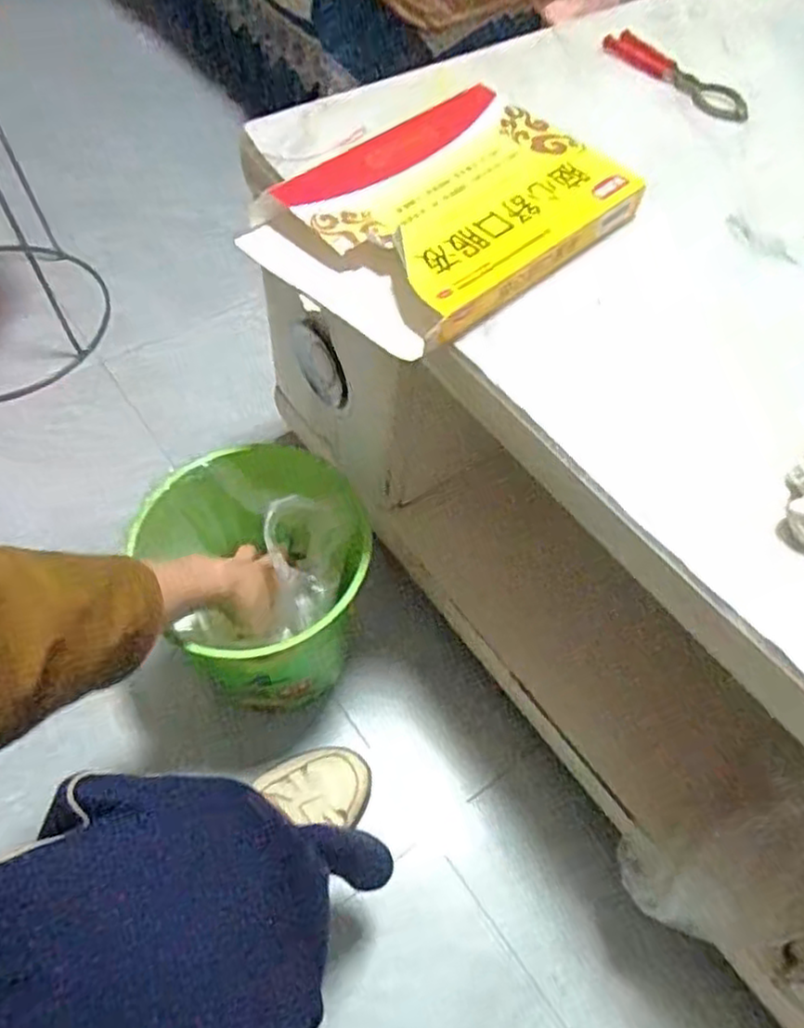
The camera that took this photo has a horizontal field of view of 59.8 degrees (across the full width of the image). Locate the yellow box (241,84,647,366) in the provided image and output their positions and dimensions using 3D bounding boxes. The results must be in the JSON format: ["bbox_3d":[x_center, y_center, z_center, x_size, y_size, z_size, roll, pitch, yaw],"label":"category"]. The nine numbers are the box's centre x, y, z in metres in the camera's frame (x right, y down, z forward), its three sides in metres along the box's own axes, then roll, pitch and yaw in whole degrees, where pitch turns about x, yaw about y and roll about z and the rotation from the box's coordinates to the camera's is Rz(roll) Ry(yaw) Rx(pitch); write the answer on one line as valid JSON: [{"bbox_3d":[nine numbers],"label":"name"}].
[{"bbox_3d":[0.033,-0.233,0.535,0.257,0.032,0.183,-37,66,-23],"label":"yellow box"}]

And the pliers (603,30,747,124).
[{"bbox_3d":[0.271,-0.434,0.689,0.046,0.013,0.162,-35,65,-23],"label":"pliers"}]

